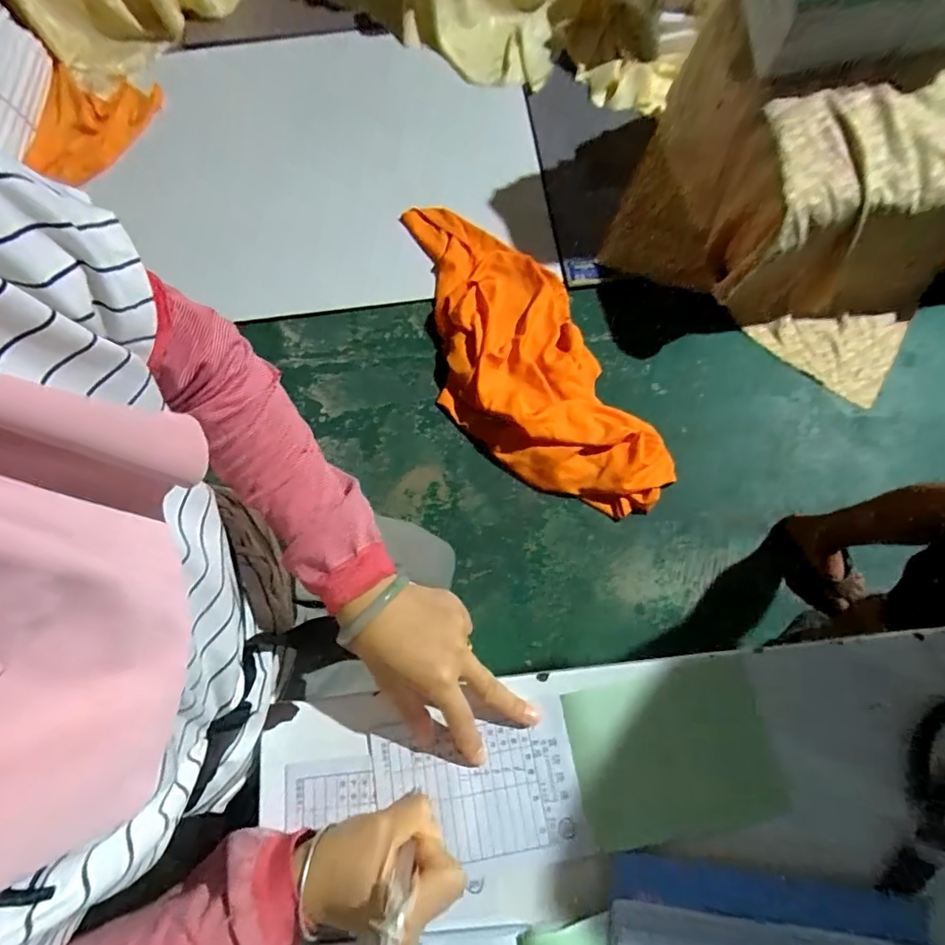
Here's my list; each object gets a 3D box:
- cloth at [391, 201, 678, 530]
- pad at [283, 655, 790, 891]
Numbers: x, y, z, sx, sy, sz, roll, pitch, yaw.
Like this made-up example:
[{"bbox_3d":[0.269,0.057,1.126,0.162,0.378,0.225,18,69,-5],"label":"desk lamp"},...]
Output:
[{"bbox_3d":[0.099,-0.351,1.402,0.450,0.125,1.105,-25,73,-5],"label":"cloth"},{"bbox_3d":[0.043,0.222,0.367,0.349,0.007,0.107,-9,67,-1],"label":"pad"}]

